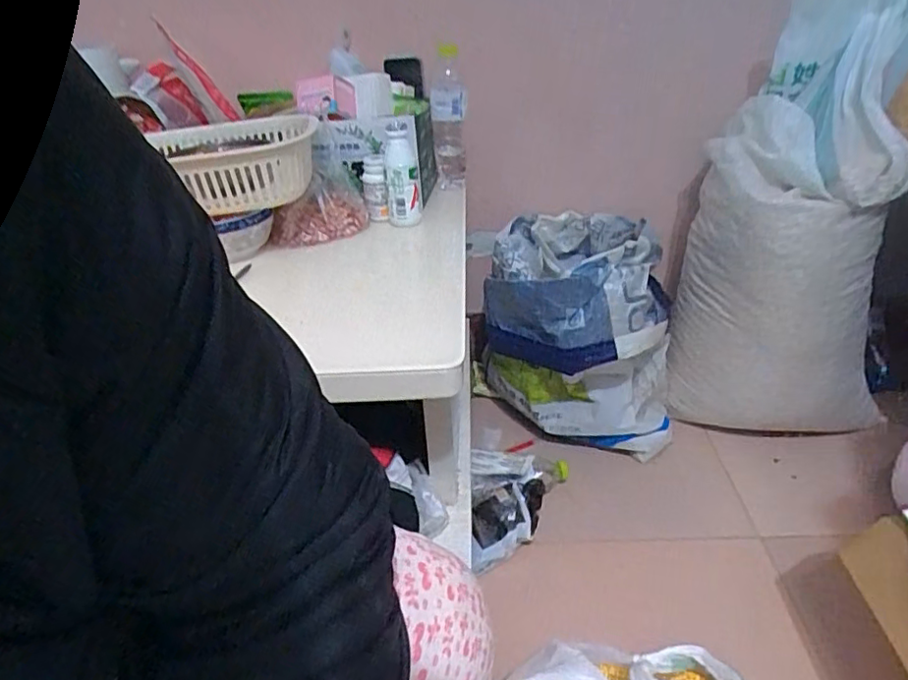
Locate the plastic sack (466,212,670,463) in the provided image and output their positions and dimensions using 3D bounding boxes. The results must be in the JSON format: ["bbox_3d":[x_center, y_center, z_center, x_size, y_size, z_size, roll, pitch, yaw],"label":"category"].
[{"bbox_3d":[0.209,-0.030,1.138,0.293,0.387,0.418,-11,32,-10],"label":"plastic sack"}]

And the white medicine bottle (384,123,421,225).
[{"bbox_3d":[-0.081,-0.258,0.943,0.050,0.152,0.063,-5,31,-2],"label":"white medicine bottle"}]

